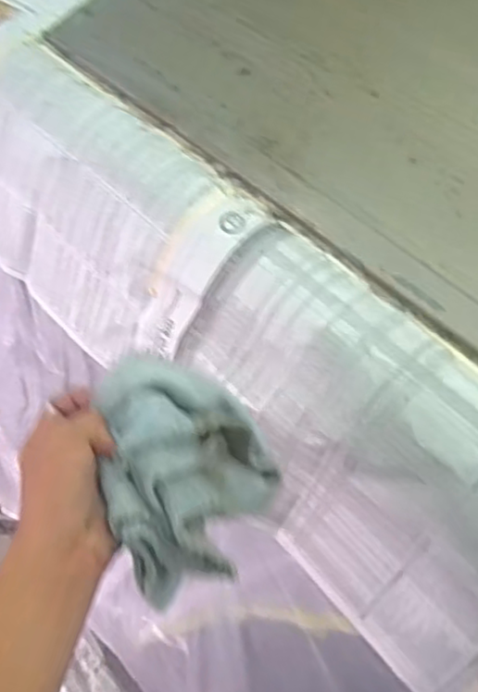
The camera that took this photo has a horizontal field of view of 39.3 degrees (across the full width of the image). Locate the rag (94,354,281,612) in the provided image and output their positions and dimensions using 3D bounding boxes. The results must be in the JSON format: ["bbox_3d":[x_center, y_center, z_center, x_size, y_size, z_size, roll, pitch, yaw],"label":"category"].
[{"bbox_3d":[-0.034,0.082,0.477,0.111,0.077,0.153,-12,58,-7],"label":"rag"}]

